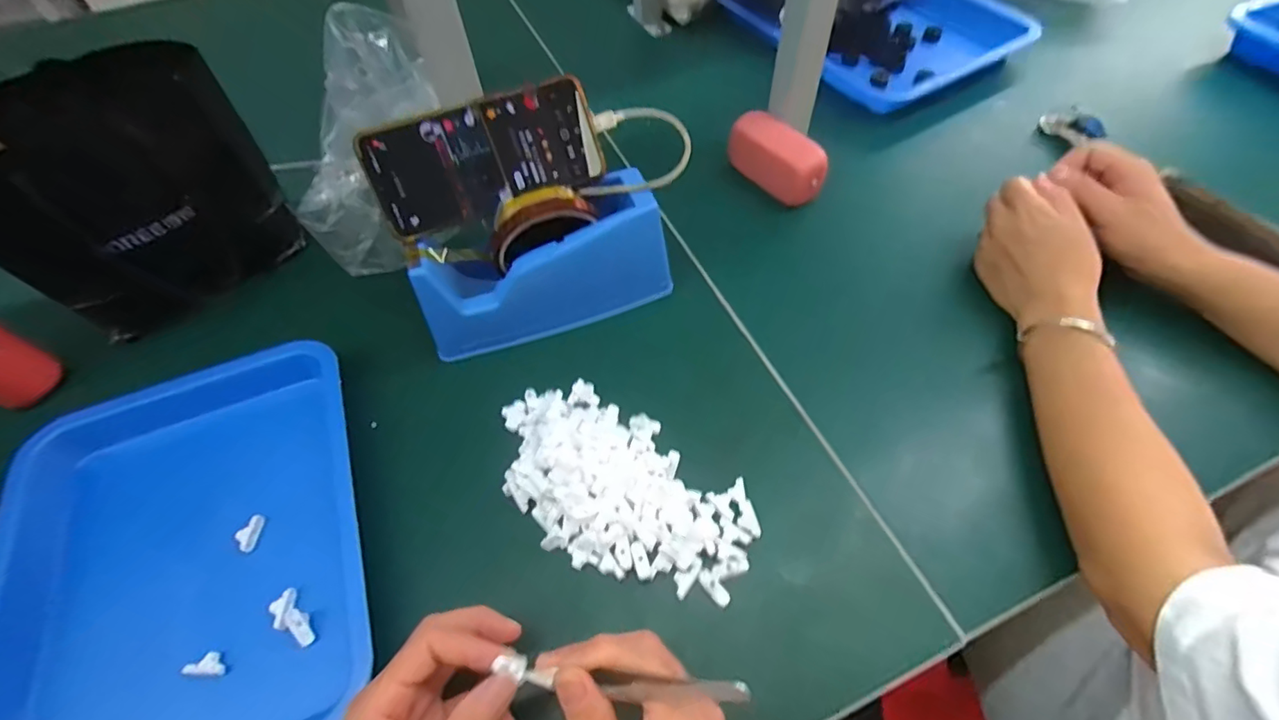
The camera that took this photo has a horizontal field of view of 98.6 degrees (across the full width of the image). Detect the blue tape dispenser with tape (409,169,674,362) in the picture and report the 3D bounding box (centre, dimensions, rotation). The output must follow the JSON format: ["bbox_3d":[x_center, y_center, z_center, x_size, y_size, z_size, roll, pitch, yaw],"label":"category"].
[{"bbox_3d":[-0.077,-0.077,0.440,0.198,0.085,0.066,-17,57,-8],"label":"blue tape dispenser with tape"}]

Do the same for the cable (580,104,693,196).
[{"bbox_3d":[-0.005,-0.161,0.420,0.088,0.037,0.060,-11,57,-4],"label":"cable"}]

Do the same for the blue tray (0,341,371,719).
[{"bbox_3d":[-0.293,0.129,0.358,0.220,0.038,0.283,-20,58,-10],"label":"blue tray"}]

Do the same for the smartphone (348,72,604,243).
[{"bbox_3d":[-0.110,-0.147,0.403,0.163,0.080,0.016,-22,15,-10],"label":"smartphone"}]

